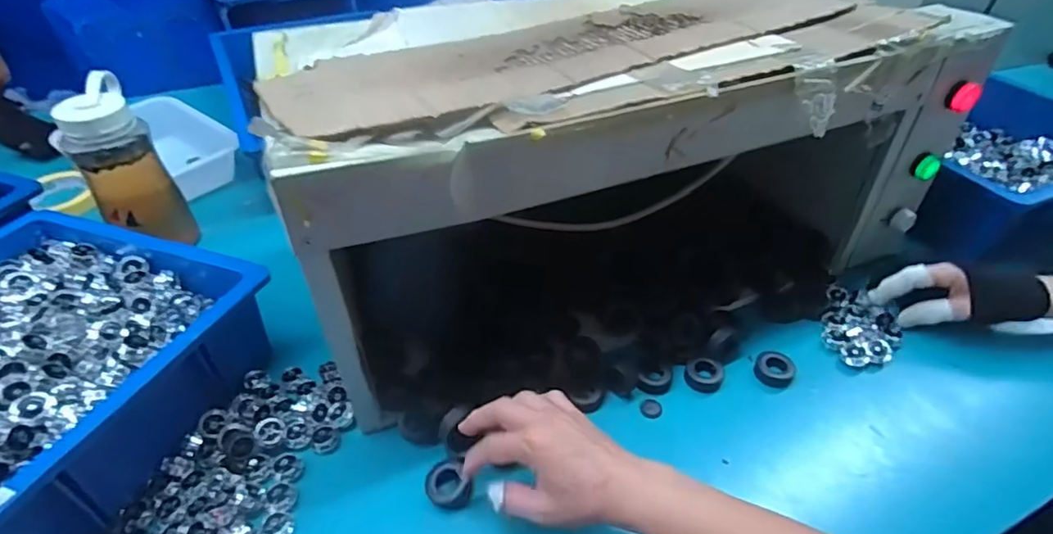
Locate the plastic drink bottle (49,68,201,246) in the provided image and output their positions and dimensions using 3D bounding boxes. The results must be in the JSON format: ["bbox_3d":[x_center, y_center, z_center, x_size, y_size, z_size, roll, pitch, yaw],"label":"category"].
[{"bbox_3d":[-0.480,-0.113,0.660,0.084,0.182,0.092,-26,46,-24],"label":"plastic drink bottle"}]

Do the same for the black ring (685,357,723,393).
[{"bbox_3d":[0.176,0.108,0.547,0.036,0.016,0.032,15,44,20],"label":"black ring"}]

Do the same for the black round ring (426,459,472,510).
[{"bbox_3d":[-0.068,0.185,0.470,0.036,0.012,0.042,-28,47,-26],"label":"black round ring"}]

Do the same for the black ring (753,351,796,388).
[{"bbox_3d":[0.251,0.103,0.555,0.038,0.012,0.036,-2,41,1],"label":"black ring"}]

